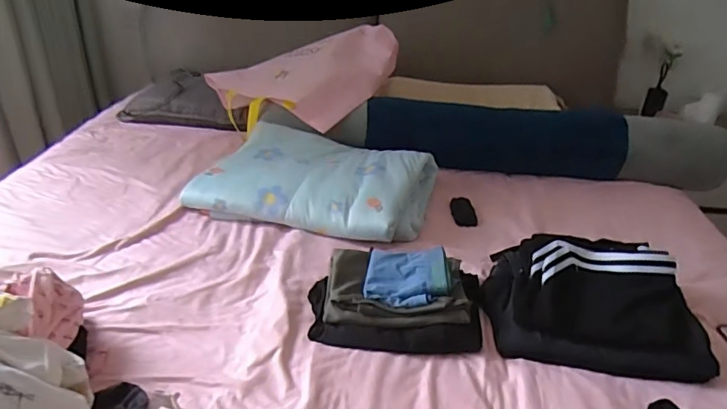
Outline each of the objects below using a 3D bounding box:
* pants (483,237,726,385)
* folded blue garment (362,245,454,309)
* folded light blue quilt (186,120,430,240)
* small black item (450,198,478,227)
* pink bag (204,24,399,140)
[{"bbox_3d":[0.385,0.141,0.889,0.336,0.127,0.258,8,28,9],"label":"pants"},{"bbox_3d":[0.078,0.119,0.905,0.143,0.037,0.141,5,28,5],"label":"folded blue garment"},{"bbox_3d":[-0.110,-0.058,1.247,0.519,0.110,0.341,11,29,15],"label":"folded light blue quilt"},{"bbox_3d":[0.243,0.017,1.260,0.057,0.014,0.119,3,28,1],"label":"small black item"},{"bbox_3d":[-0.146,-0.380,1.574,0.553,0.087,0.425,-29,53,-12],"label":"pink bag"}]

